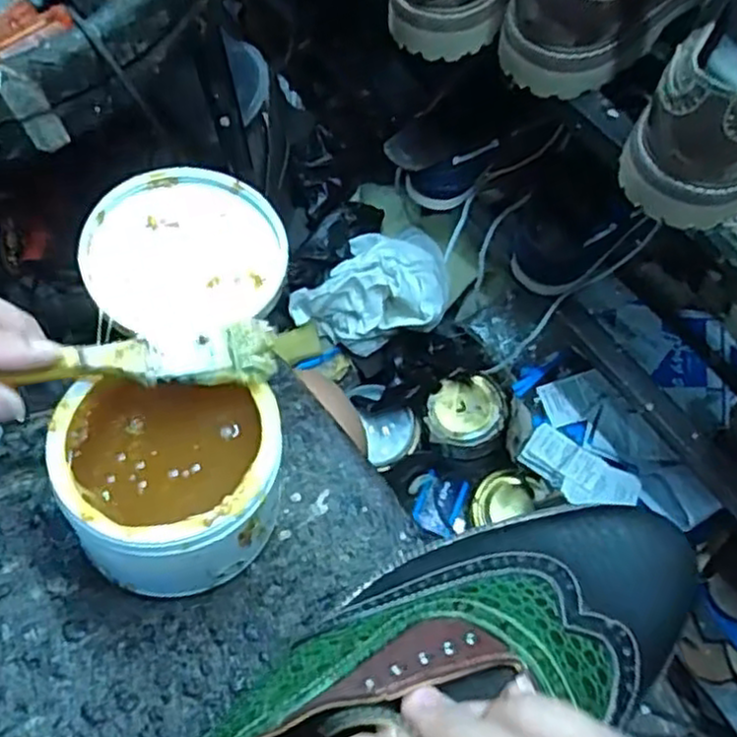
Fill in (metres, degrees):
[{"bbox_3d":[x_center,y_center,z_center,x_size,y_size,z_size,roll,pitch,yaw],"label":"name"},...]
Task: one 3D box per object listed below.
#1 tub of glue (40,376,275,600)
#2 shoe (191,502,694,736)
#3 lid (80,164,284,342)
[{"bbox_3d":[-0.094,0.055,0.351,0.103,0.069,0.094,-1,64,2],"label":"tub of glue"},{"bbox_3d":[0.008,0.122,0.247,0.264,0.073,0.092,-32,66,-17],"label":"shoe"},{"bbox_3d":[-0.101,-0.066,0.397,0.106,0.013,0.096,-9,75,-8],"label":"lid"}]

